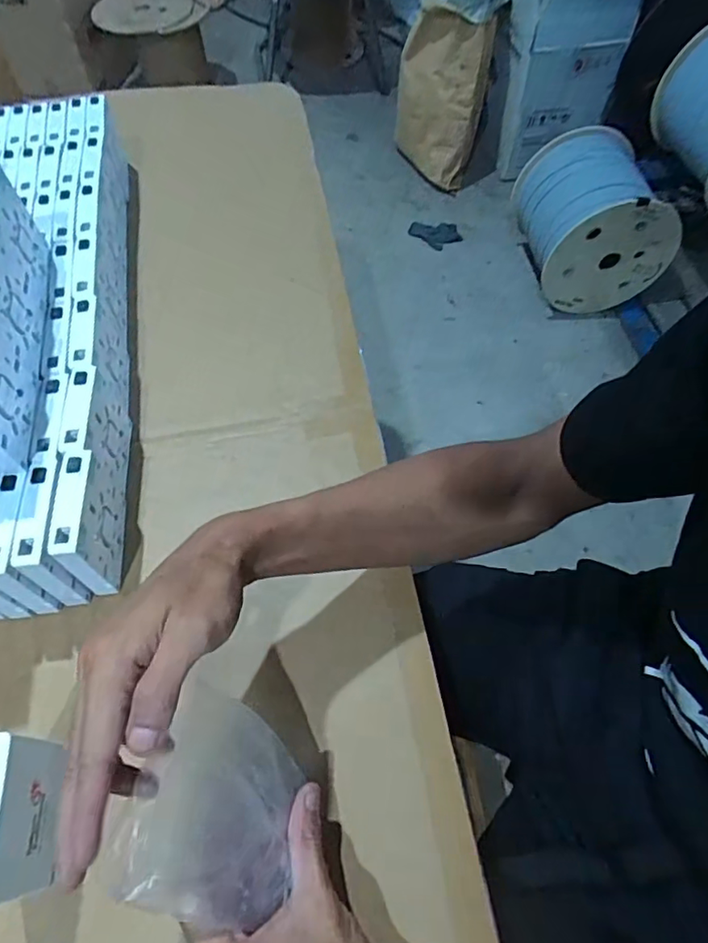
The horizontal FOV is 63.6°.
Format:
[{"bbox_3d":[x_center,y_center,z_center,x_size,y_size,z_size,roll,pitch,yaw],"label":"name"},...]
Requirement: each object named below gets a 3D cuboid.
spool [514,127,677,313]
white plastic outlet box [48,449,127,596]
[{"bbox_3d":[0.650,-0.724,1.602,0.328,0.307,0.422,-6,60,-4],"label":"spool"},{"bbox_3d":[-0.206,0.039,0.449,0.023,0.077,0.098,-6,60,-4],"label":"white plastic outlet box"}]

